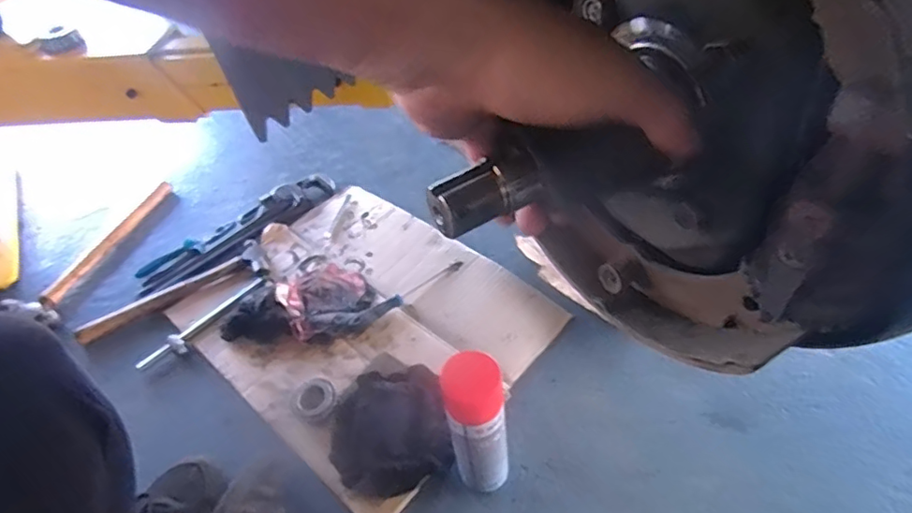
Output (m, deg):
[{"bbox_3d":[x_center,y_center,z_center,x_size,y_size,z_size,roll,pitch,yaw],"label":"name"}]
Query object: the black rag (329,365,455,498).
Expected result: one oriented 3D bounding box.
[{"bbox_3d":[-0.092,0.240,0.781,0.160,0.036,0.165,-13,47,-5],"label":"black rag"}]

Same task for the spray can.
[{"bbox_3d":[0.026,0.204,0.663,0.069,0.228,0.066,-10,47,-2],"label":"spray can"}]

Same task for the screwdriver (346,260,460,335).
[{"bbox_3d":[-0.086,0.066,0.954,0.224,0.021,0.025,-29,50,-19],"label":"screwdriver"}]

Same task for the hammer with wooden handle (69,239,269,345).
[{"bbox_3d":[-0.505,0.063,1.006,0.326,0.023,0.082,-25,49,-15],"label":"hammer with wooden handle"}]

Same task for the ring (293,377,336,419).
[{"bbox_3d":[-0.211,0.213,0.834,0.061,0.017,0.064,-3,47,4],"label":"ring"}]

